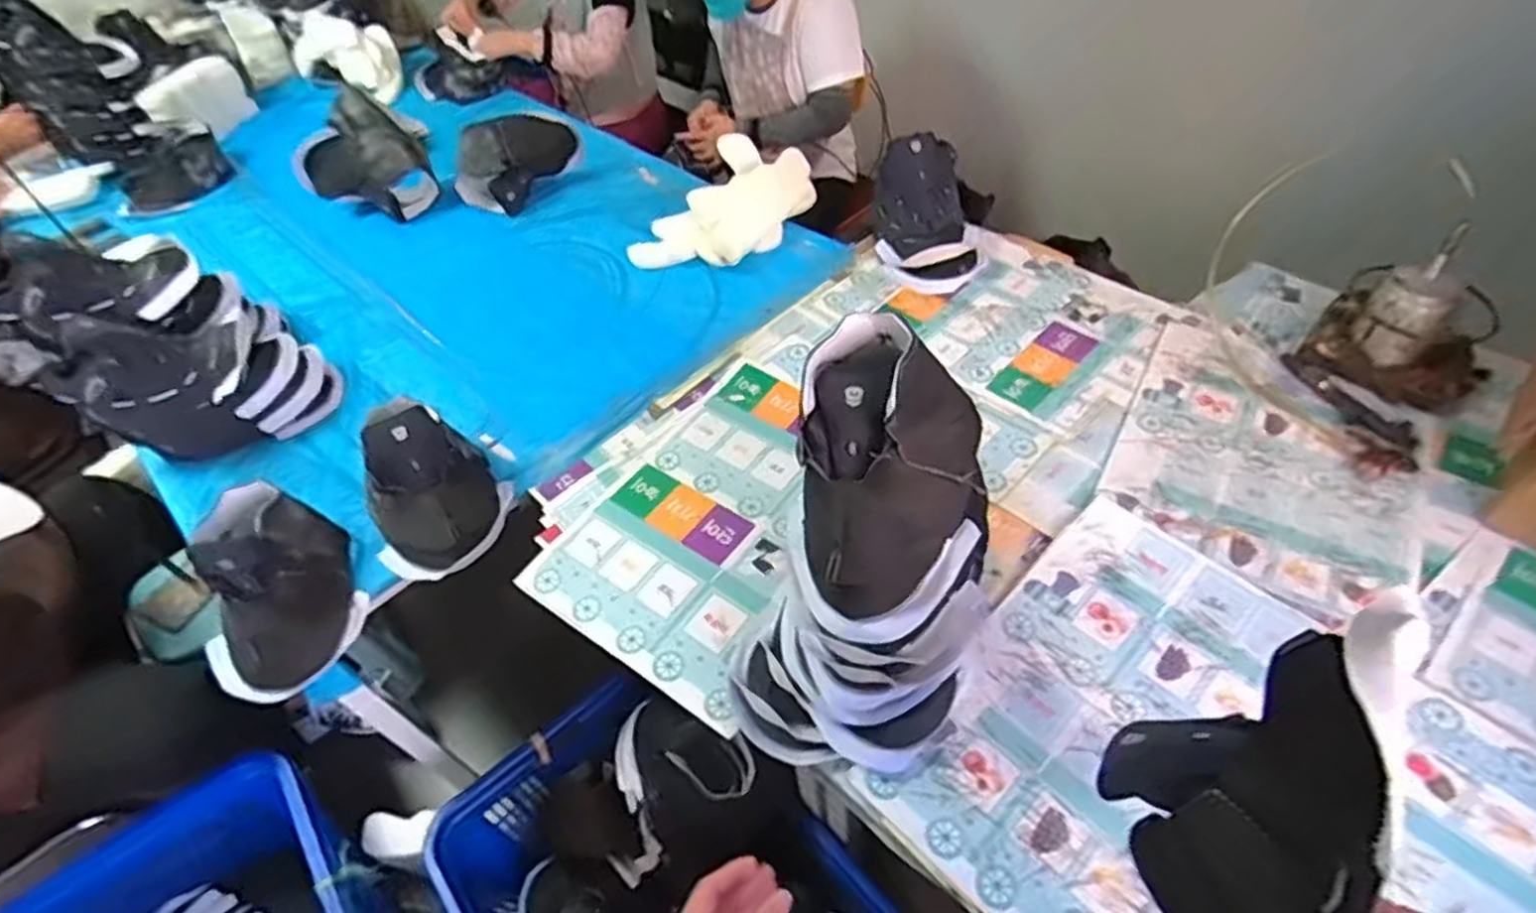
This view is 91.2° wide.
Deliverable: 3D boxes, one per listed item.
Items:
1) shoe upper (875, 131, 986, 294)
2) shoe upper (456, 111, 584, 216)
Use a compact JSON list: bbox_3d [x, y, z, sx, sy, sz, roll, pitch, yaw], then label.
[{"bbox_3d":[0.304,-0.454,1.405,0.218,0.199,0.194,8,51,11],"label":"shoe upper"},{"bbox_3d":[-0.555,-0.676,1.702,0.102,0.171,0.280,27,57,24],"label":"shoe upper"}]

